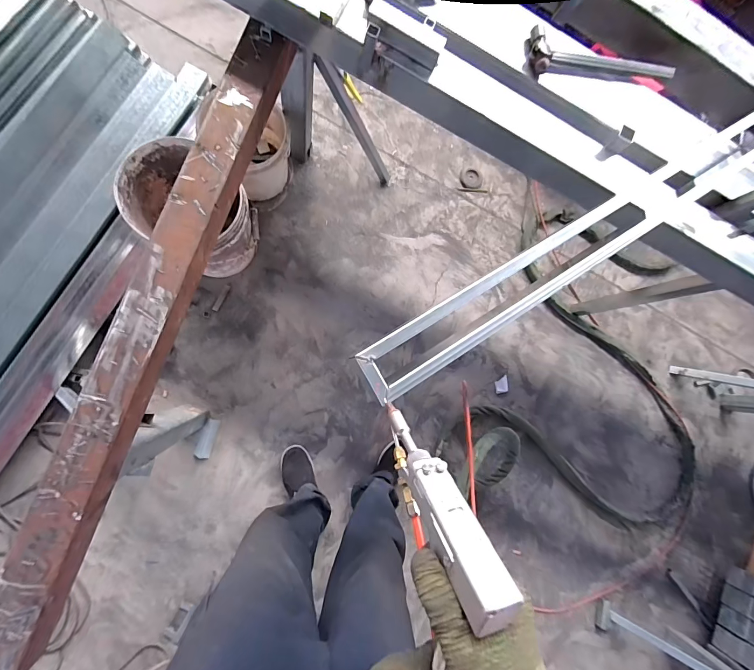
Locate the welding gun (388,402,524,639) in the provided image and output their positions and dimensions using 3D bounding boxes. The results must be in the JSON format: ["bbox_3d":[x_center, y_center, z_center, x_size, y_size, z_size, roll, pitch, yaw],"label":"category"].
[{"bbox_3d":[0.054,0.157,0.347,0.047,0.222,0.053,-26,122,-7],"label":"welding gun"}]

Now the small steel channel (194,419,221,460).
[{"bbox_3d":[-0.589,0.362,1.231,0.048,0.014,0.139,19,82,-9],"label":"small steel channel"}]

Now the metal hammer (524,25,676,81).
[{"bbox_3d":[0.469,-0.584,0.747,0.342,0.056,0.094,-6,87,-11],"label":"metal hammer"}]

